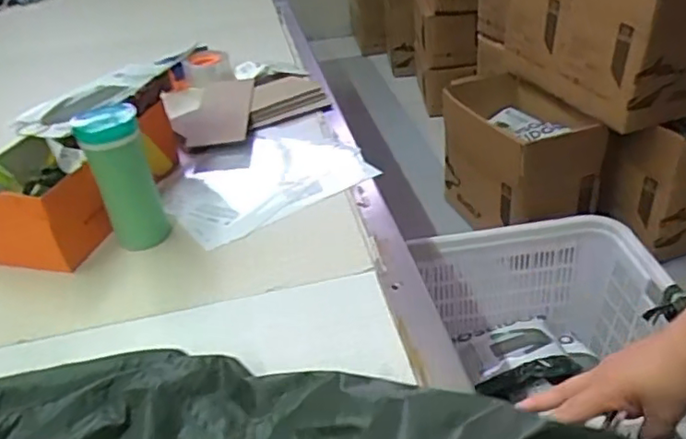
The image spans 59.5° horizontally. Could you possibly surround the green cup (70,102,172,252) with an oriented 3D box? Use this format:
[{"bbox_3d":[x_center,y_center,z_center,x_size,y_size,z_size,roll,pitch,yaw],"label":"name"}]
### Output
[{"bbox_3d":[-0.280,-0.053,0.765,0.078,0.172,0.075,-4,34,3],"label":"green cup"}]

